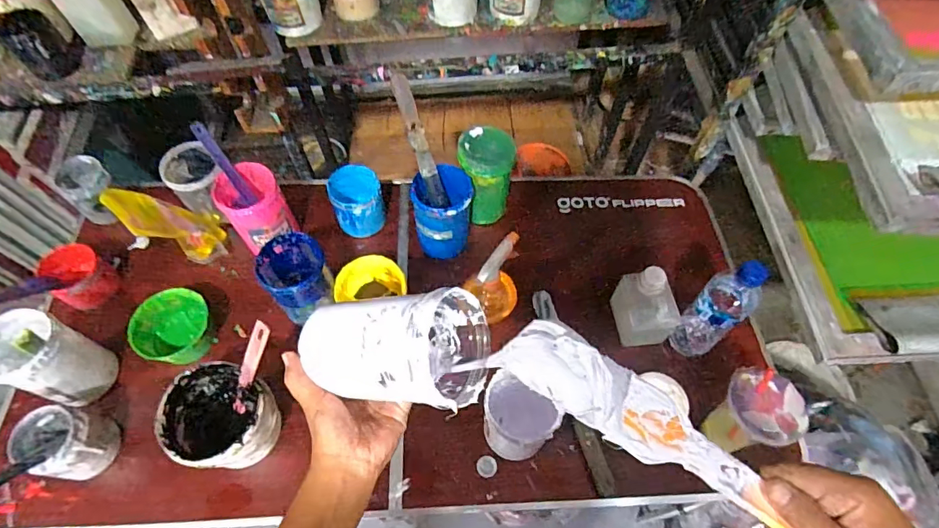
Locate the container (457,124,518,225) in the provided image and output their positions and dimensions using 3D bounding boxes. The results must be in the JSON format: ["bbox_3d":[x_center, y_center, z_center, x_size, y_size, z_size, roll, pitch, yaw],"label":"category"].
[{"bbox_3d":[0.029,-0.153,0.858,0.095,0.152,0.104,4,61,2],"label":"container"}]

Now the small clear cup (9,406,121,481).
[{"bbox_3d":[-0.552,0.246,0.664,0.087,0.089,0.086,12,62,6],"label":"small clear cup"}]

